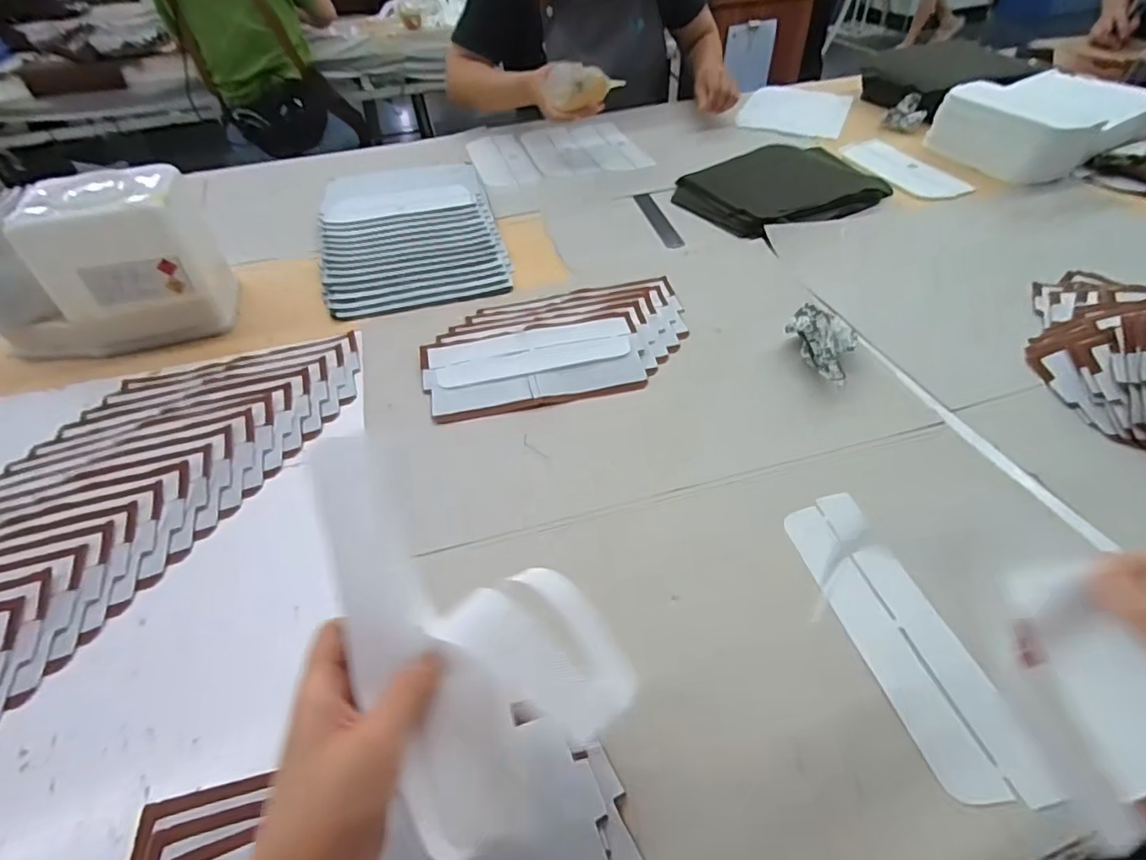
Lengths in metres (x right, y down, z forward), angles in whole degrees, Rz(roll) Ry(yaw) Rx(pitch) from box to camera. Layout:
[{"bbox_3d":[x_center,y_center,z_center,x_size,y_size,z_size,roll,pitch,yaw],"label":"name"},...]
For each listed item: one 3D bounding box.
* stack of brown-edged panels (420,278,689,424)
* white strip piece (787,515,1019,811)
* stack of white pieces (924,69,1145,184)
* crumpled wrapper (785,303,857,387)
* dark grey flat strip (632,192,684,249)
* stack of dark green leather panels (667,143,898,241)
[{"bbox_3d":[-0.015,-0.105,0.647,0.307,0.012,0.191,-11,48,-8],"label":"stack of brown-edged panels"},{"bbox_3d":[0.214,0.142,0.396,0.039,0.005,0.211,-11,45,-7],"label":"white strip piece"},{"bbox_3d":[0.820,-0.536,0.961,0.364,0.091,0.218,-23,51,-19],"label":"stack of white pieces"},{"bbox_3d":[0.262,-0.091,0.598,0.070,0.033,0.093,19,50,18],"label":"crumpled wrapper"},{"bbox_3d":[0.131,-0.324,0.857,0.030,0.004,0.176,-10,47,-7],"label":"dark grey flat strip"},{"bbox_3d":[0.338,-0.396,0.894,0.325,0.019,0.239,-25,51,-20],"label":"stack of dark green leather panels"}]

